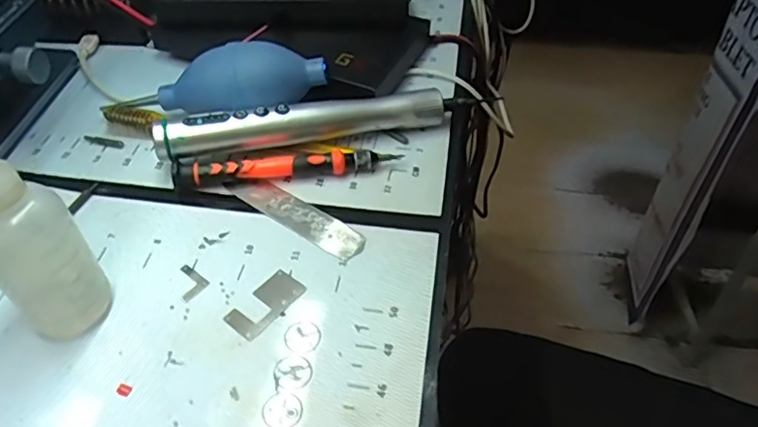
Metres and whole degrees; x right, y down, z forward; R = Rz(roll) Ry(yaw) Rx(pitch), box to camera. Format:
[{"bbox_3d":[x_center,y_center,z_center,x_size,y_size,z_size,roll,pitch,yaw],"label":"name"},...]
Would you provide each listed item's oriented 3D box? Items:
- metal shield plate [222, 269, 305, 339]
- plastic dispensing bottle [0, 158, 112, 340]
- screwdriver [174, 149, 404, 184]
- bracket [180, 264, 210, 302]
[{"bbox_3d":[-0.055,0.042,0.283,0.020,0.004,0.038,31,54,26],"label":"metal shield plate"},{"bbox_3d":[-0.142,0.002,0.229,0.036,0.138,0.030,-29,53,-25],"label":"plastic dispensing bottle"},{"bbox_3d":[-0.051,-0.026,0.337,0.126,0.016,0.010,-6,47,-6],"label":"screwdriver"},{"bbox_3d":[-0.096,0.033,0.292,0.020,0.004,0.015,34,55,27],"label":"bracket"}]

